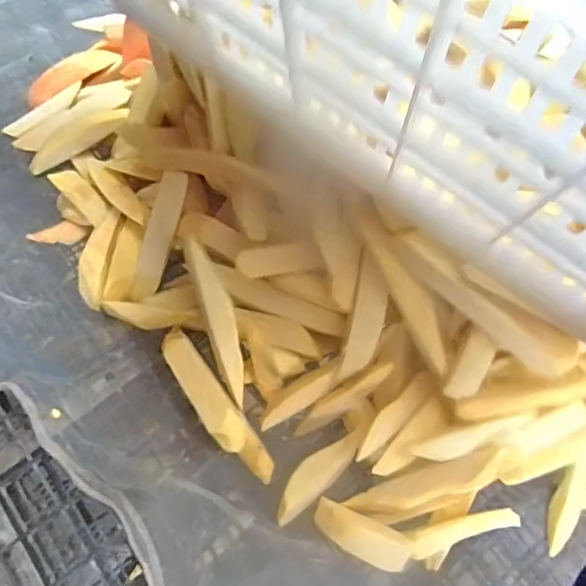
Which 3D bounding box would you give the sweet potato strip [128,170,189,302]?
[{"bbox_3d":[-0.142,-0.057,0.617,0.029,0.009,0.147,22,110,2],"label":"sweet potato strip"}]

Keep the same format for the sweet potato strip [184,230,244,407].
[{"bbox_3d":[-0.071,0.026,0.572,0.028,0.019,0.164,-16,94,-6],"label":"sweet potato strip"}]

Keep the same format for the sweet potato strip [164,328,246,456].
[{"bbox_3d":[-0.087,0.092,0.563,0.033,0.021,0.131,-33,69,-13],"label":"sweet potato strip"}]

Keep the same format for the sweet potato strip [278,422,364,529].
[{"bbox_3d":[0.025,0.166,0.549,0.031,0.019,0.112,42,73,18],"label":"sweet potato strip"}]

